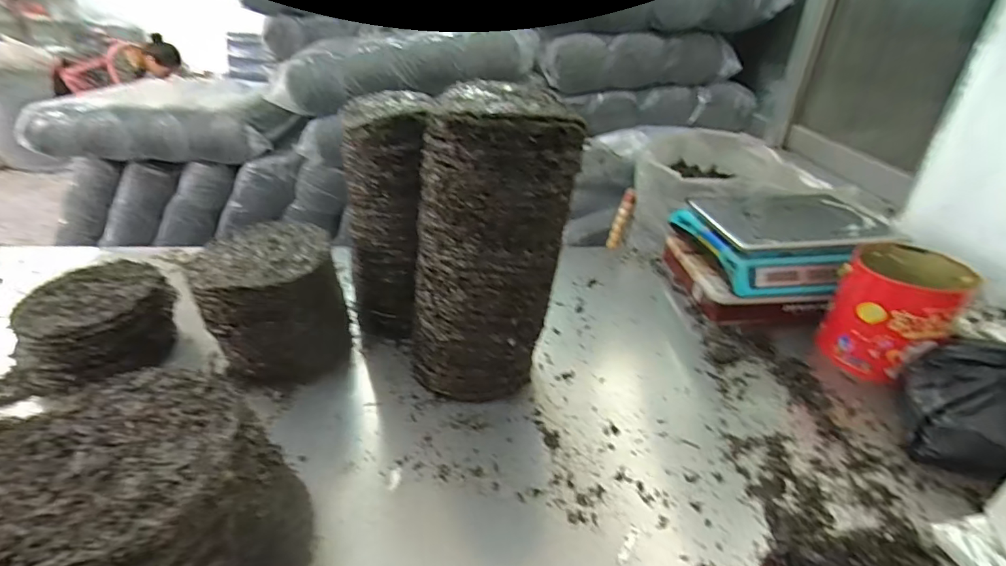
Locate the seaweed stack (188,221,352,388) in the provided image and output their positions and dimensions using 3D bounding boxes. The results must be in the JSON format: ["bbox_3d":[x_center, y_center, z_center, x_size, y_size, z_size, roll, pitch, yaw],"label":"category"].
[{"bbox_3d":[-0.369,0.037,0.782,0.198,0.209,0.194,-8,33,-15],"label":"seaweed stack"}]

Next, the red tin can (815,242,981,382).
[{"bbox_3d":[0.636,0.061,0.792,0.154,0.202,0.128,27,40,36],"label":"red tin can"}]

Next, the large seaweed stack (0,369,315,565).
[{"bbox_3d":[-0.323,0.232,0.451,0.184,0.218,0.218,22,37,31],"label":"large seaweed stack"}]

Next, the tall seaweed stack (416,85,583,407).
[{"bbox_3d":[-0.023,-0.035,0.685,0.219,0.440,0.160,0,31,-1],"label":"tall seaweed stack"}]

